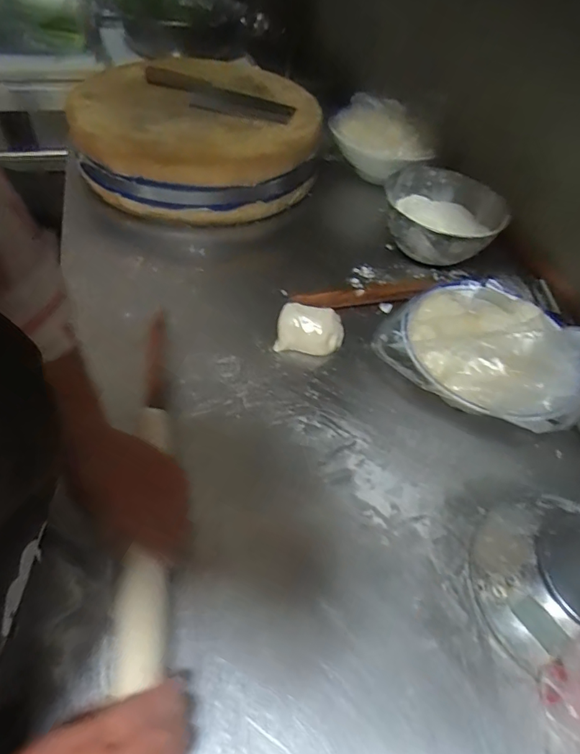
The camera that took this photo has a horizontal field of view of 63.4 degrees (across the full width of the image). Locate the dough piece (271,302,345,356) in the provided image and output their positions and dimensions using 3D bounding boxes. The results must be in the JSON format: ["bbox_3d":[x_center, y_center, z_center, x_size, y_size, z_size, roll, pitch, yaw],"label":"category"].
[{"bbox_3d":[0.029,-0.066,0.662,0.093,0.045,0.056,6,51,-2],"label":"dough piece"}]

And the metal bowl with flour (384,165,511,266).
[{"bbox_3d":[0.255,-0.272,0.816,0.203,0.081,0.201,3,51,-4],"label":"metal bowl with flour"}]

